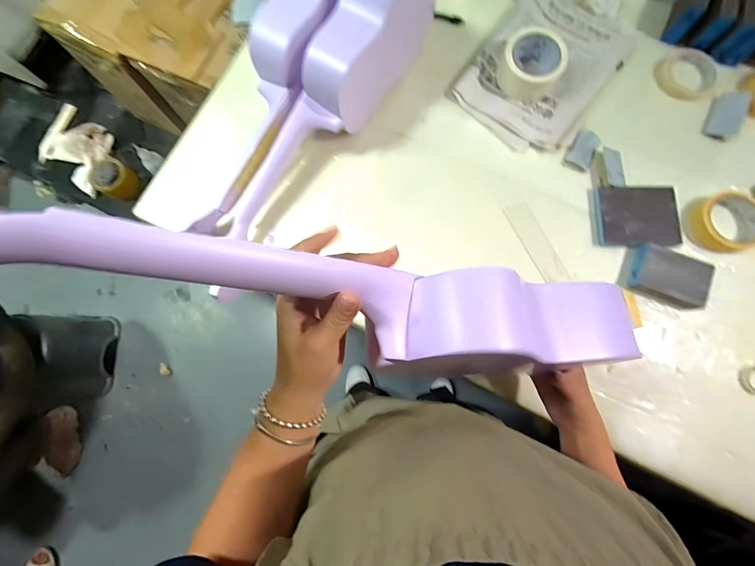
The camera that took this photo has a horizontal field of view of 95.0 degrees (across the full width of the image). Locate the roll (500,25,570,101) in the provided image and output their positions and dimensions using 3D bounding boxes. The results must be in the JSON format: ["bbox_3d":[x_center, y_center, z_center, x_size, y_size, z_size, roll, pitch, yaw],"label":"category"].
[{"bbox_3d":[0.261,-0.368,0.583,0.101,0.059,0.084,25,80,6],"label":"roll"}]

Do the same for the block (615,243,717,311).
[{"bbox_3d":[0.426,-0.011,0.515,0.105,0.036,0.074,27,80,7],"label":"block"}]

